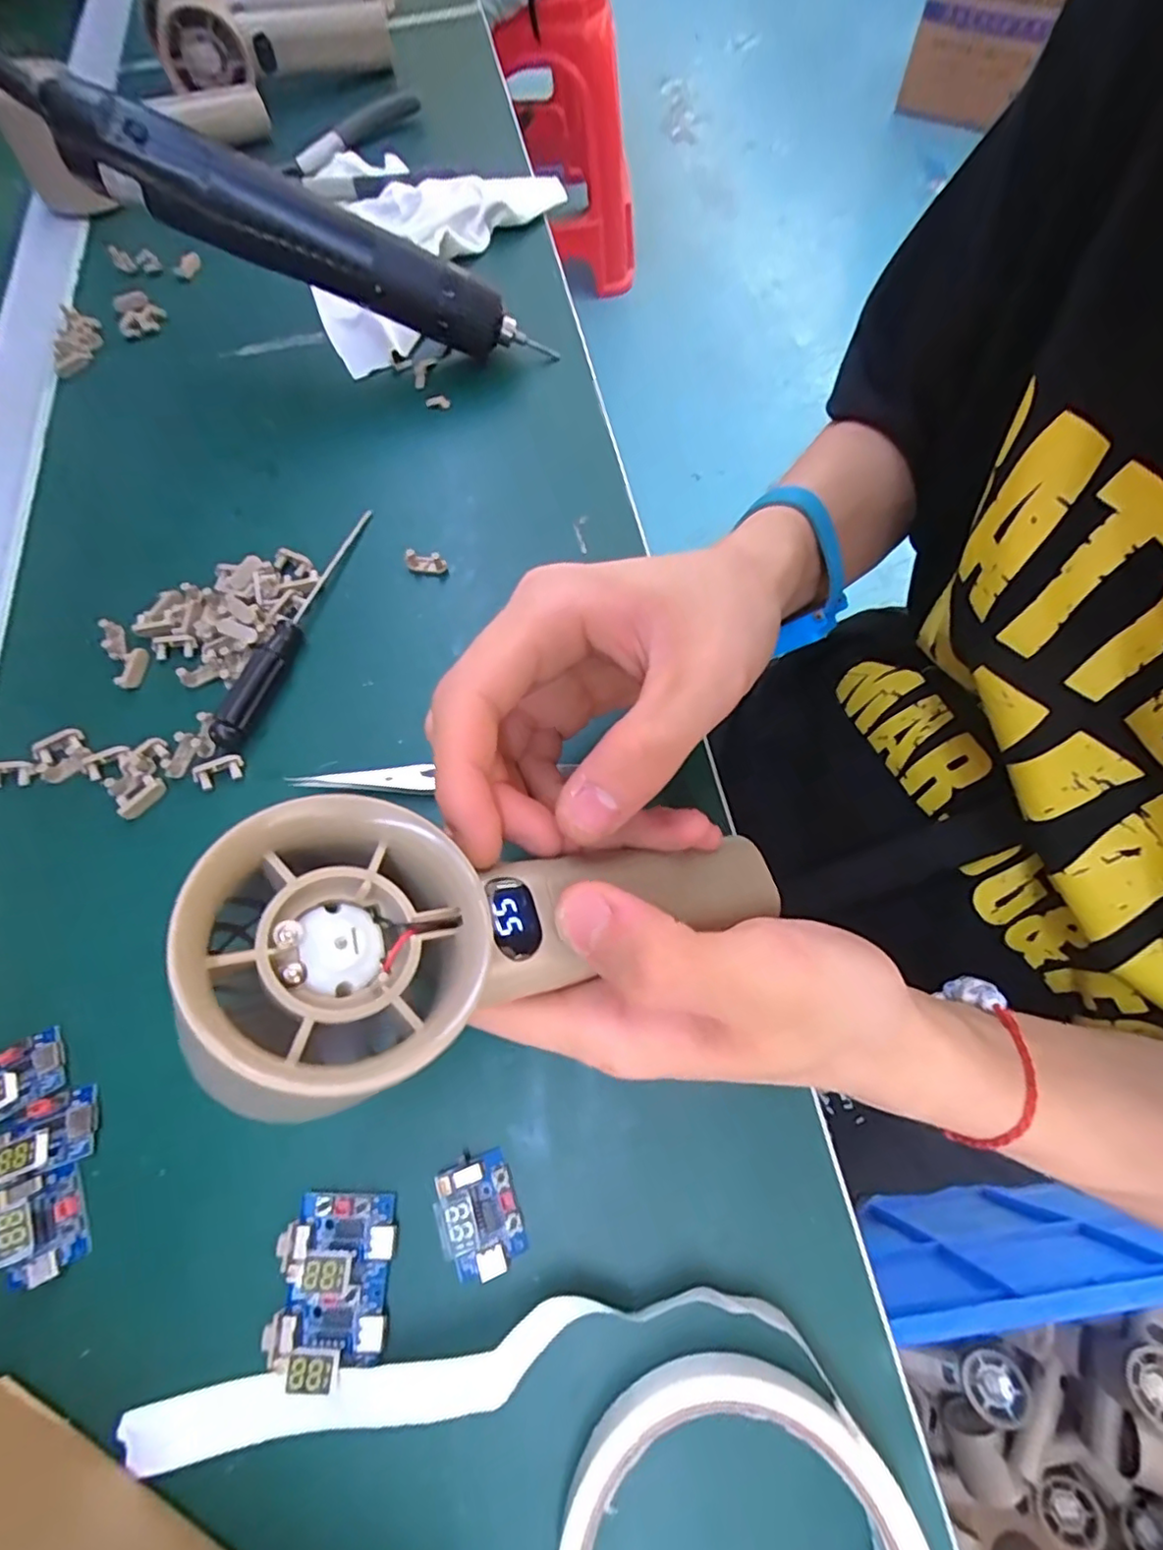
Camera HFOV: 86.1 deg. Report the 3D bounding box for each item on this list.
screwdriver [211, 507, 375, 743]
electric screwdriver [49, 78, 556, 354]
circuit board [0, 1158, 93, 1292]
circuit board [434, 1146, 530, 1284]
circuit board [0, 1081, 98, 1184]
[{"bbox_3d":[-0.126,-0.071,0.277,0.014,0.012,0.130,15,68,9],"label":"screwdriver"},{"bbox_3d":[-0.128,-0.266,0.316,0.222,0.042,0.032,15,65,-18],"label":"electric screwdriver"},{"bbox_3d":[-0.168,0.138,0.190,0.021,0.015,0.030,-21,67,-7],"label":"circuit board"},{"bbox_3d":[-0.032,0.136,0.194,0.024,0.007,0.031,-20,67,-7],"label":"circuit board"},{"bbox_3d":[-0.176,0.116,0.200,0.029,0.013,0.022,-19,67,-6],"label":"circuit board"}]

